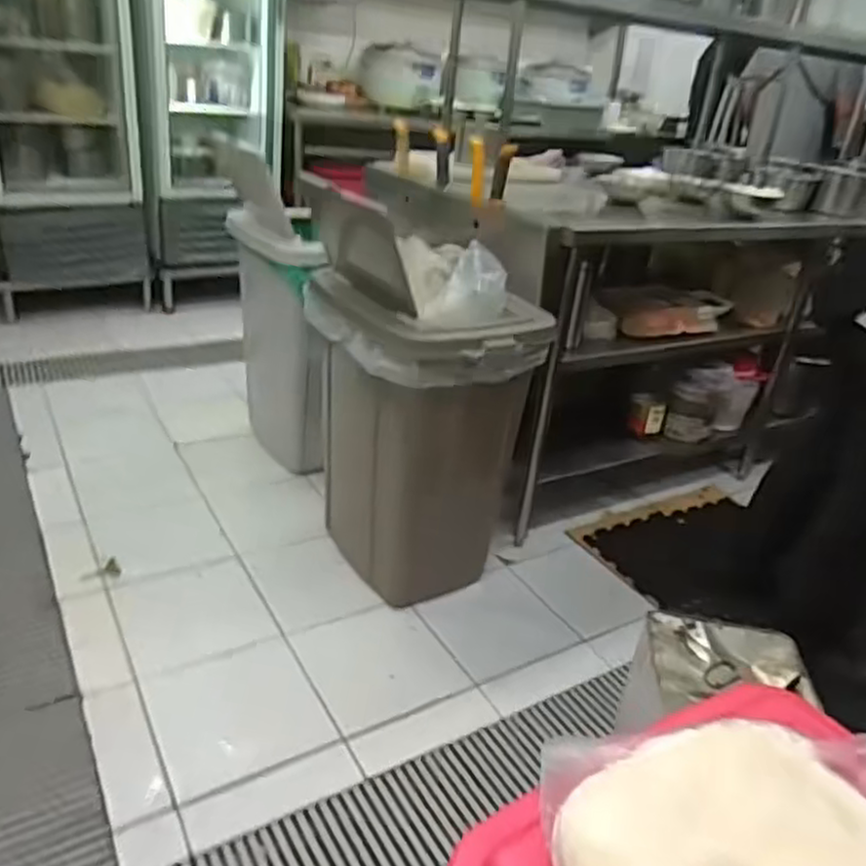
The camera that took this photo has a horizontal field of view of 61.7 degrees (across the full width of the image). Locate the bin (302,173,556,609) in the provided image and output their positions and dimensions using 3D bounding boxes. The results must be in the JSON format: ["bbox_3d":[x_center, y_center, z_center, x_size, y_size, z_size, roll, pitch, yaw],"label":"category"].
[{"bbox_3d":[-0.055,-0.061,1.641,0.350,0.728,0.501,-8,30,-26],"label":"bin"}]

